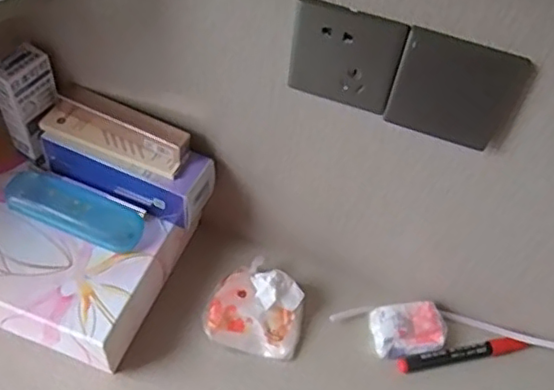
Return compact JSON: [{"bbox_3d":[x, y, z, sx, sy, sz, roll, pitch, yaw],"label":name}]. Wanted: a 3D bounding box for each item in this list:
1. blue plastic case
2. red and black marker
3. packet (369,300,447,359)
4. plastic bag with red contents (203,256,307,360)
[{"bbox_3d":[-0.210,0.012,0.616,0.148,0.034,0.044,19,53,8],"label":"blue plastic case"},{"bbox_3d":[0.198,0.171,0.639,0.139,0.016,0.018,-6,53,-10],"label":"red and black marker"},{"bbox_3d":[0.142,0.146,0.648,0.077,0.030,0.054,-6,53,-11],"label":"packet"},{"bbox_3d":[-0.021,0.119,0.647,0.099,0.049,0.096,13,52,4],"label":"plastic bag with red contents"}]

